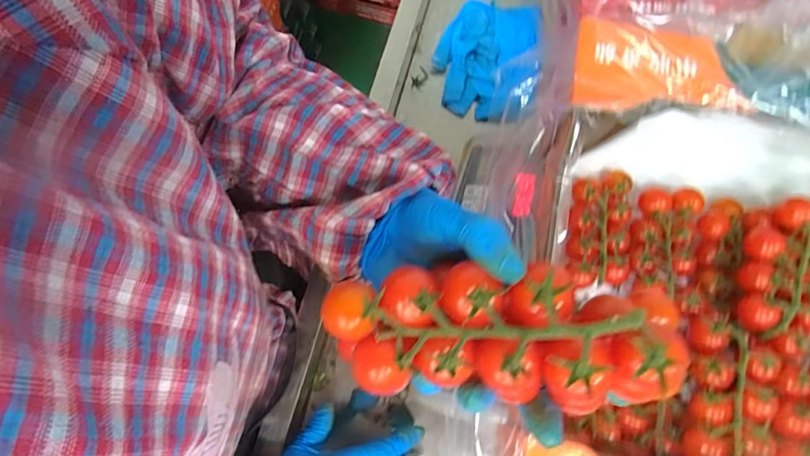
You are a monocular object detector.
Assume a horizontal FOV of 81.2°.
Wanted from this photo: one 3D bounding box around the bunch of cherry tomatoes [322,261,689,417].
[{"bbox_3d":[0.039,0.044,0.205,0.145,0.041,0.055,1,71,14],"label":"bunch of cherry tomatoes"}]

